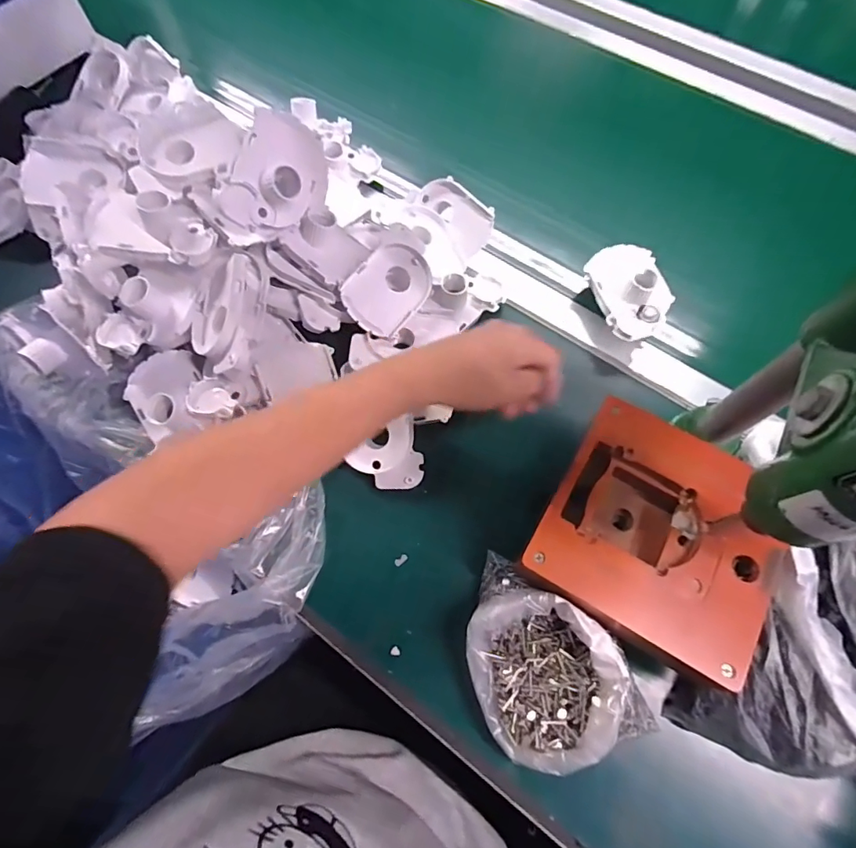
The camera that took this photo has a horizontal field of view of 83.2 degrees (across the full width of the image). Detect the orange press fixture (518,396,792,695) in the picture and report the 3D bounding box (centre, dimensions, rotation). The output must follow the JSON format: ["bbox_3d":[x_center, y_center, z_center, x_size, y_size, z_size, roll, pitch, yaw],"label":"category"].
[{"bbox_3d":[0.165,0.081,0.352,0.152,0.051,0.151,29,69,12],"label":"orange press fixture"}]

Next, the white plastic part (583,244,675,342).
[{"bbox_3d":[0.199,-0.133,0.464,0.069,0.024,0.102,-13,67,-6],"label":"white plastic part"}]

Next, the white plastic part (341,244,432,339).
[{"bbox_3d":[-0.034,-0.125,0.444,0.062,0.008,0.088,43,76,-13],"label":"white plastic part"}]

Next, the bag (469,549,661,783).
[{"bbox_3d":[0.080,0.173,0.338,0.102,0.053,0.148,-34,71,-14],"label":"bag"}]

